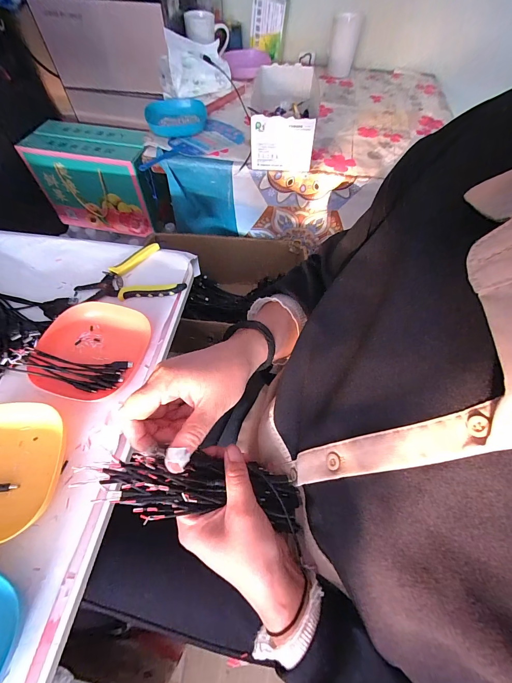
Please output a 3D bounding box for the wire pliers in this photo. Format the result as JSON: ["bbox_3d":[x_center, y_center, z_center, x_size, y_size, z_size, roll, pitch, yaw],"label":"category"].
[{"bbox_3d":[-0.202,-0.113,0.484,0.163,0.014,0.107,-7,60,-6],"label":"wire pliers"}]

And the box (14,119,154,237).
[{"bbox_3d":[-0.461,-0.476,0.892,0.325,0.237,0.139,8,60,3],"label":"box"}]

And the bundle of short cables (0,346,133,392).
[{"bbox_3d":[-0.249,0.034,0.380,0.155,0.029,0.045,5,60,1],"label":"bundle of short cables"}]

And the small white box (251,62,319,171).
[{"bbox_3d":[0.070,-0.504,0.650,0.153,0.096,0.299,6,60,2],"label":"small white box"}]

